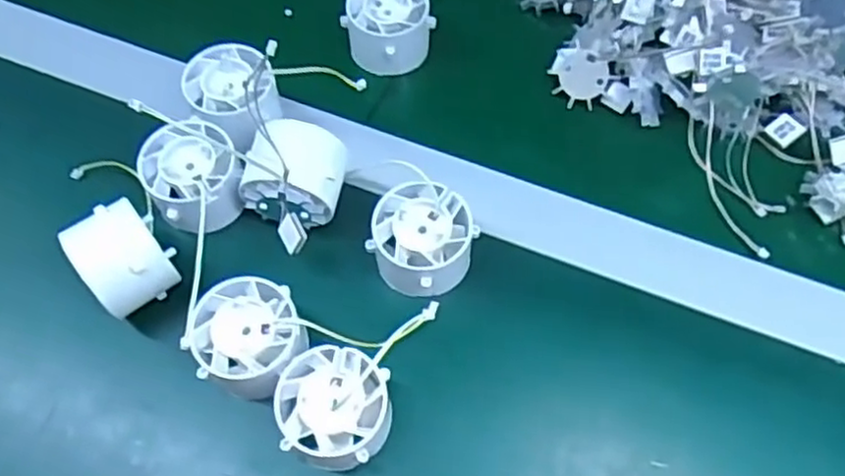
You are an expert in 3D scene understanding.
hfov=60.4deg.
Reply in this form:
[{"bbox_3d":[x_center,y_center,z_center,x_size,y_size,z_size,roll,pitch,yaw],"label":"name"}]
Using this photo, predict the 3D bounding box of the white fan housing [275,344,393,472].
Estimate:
[{"bbox_3d":[-0.041,0.080,0.337,0.048,0.035,0.048,0,63,0],"label":"white fan housing"}]

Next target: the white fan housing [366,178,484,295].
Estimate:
[{"bbox_3d":[-0.001,0.002,0.374,0.054,0.037,0.048,-33,68,-16],"label":"white fan housing"}]

